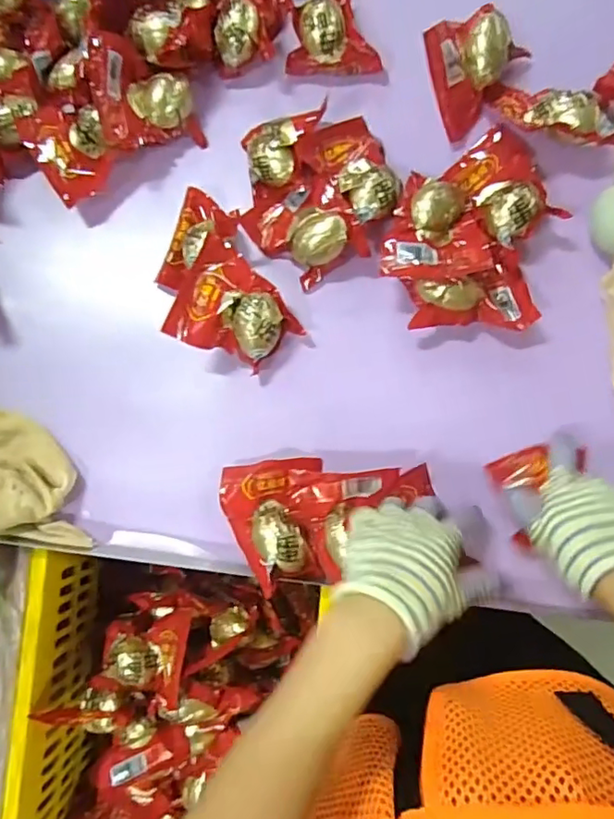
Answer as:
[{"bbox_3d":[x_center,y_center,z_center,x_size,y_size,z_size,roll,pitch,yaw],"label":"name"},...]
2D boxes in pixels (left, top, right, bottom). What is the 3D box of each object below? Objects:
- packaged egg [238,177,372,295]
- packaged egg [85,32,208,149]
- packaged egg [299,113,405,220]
[{"bbox_3d":[-0.003,-0.169,0.545,0.093,0.045,0.095,-25,84,1],"label":"packaged egg"},{"bbox_3d":[-0.155,-0.304,0.555,0.082,0.068,0.094,-11,84,3],"label":"packaged egg"},{"bbox_3d":[0.040,-0.224,0.543,0.076,0.050,0.111,-20,84,2],"label":"packaged egg"}]

